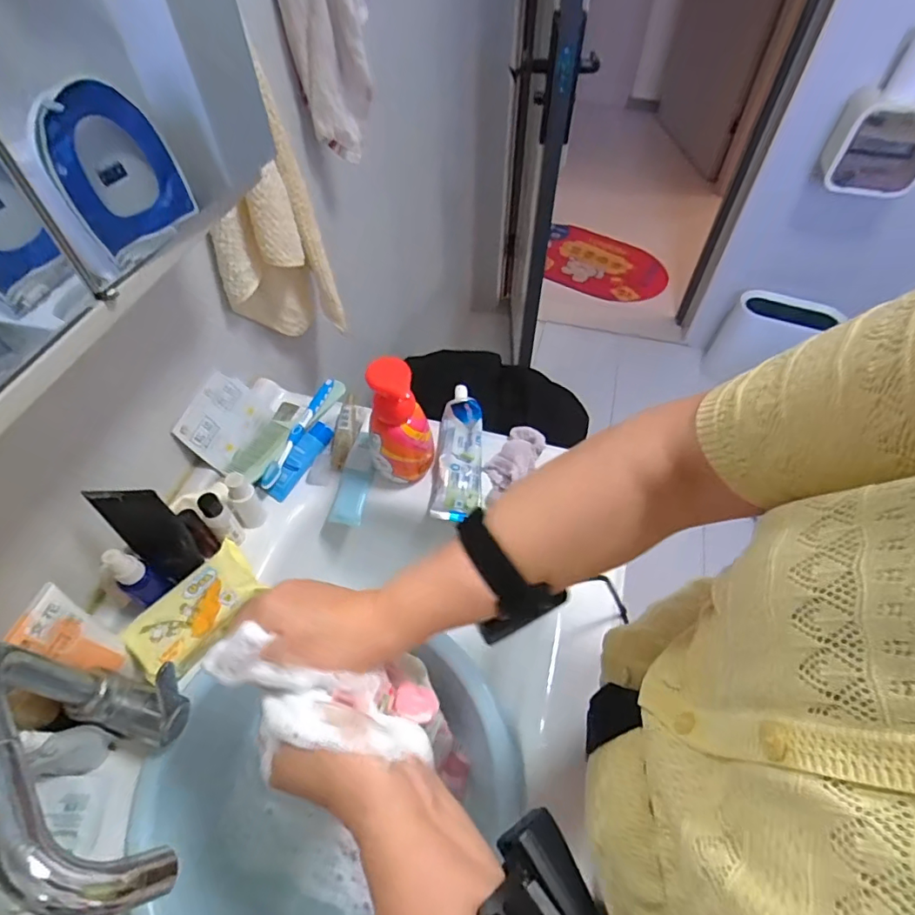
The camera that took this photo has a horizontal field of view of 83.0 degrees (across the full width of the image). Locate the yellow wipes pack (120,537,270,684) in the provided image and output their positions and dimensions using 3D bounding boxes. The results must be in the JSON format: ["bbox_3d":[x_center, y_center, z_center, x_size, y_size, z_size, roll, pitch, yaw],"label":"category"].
[{"bbox_3d":[-0.251,0.147,0.504,0.070,0.026,0.127,29,59,20],"label":"yellow wipes pack"}]

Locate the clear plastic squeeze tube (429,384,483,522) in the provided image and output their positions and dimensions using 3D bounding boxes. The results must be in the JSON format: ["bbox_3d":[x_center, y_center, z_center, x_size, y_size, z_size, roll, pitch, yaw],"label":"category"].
[{"bbox_3d":[0.003,-0.009,0.634,0.058,0.040,0.174,3,54,3],"label":"clear plastic squeeze tube"}]

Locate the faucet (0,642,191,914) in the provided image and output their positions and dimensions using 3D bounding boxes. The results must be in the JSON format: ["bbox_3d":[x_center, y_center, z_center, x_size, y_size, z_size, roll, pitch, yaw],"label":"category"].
[{"bbox_3d":[-0.227,0.198,0.344,0.065,0.186,0.192,-39,62,-24],"label":"faucet"}]

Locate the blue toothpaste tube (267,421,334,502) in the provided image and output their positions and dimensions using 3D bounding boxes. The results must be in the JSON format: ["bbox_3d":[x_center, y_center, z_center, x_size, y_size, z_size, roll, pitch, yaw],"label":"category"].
[{"bbox_3d":[-0.189,0.003,0.620,0.028,0.019,0.104,25,71,18],"label":"blue toothpaste tube"}]

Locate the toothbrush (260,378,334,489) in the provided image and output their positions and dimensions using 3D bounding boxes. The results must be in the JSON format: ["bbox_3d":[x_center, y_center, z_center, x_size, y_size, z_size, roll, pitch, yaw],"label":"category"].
[{"bbox_3d":[-0.196,-0.036,0.644,0.021,0.018,0.177,11,54,8],"label":"toothbrush"}]

